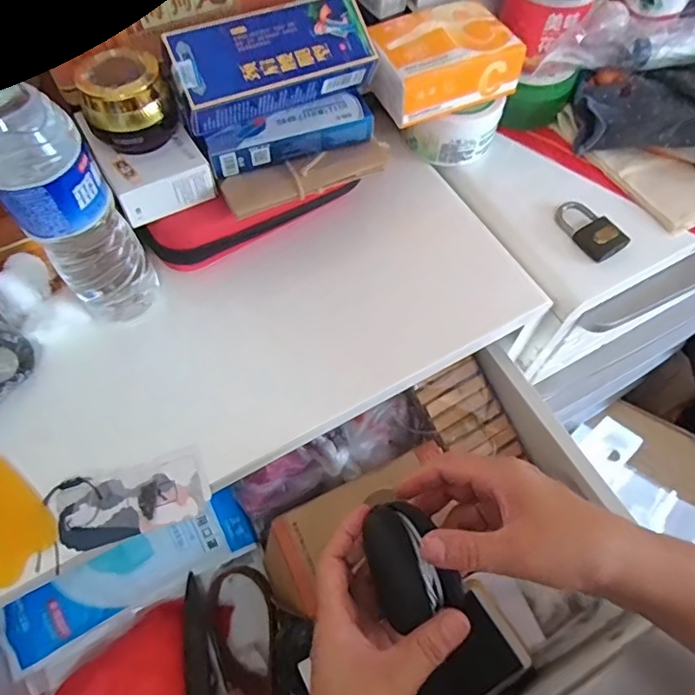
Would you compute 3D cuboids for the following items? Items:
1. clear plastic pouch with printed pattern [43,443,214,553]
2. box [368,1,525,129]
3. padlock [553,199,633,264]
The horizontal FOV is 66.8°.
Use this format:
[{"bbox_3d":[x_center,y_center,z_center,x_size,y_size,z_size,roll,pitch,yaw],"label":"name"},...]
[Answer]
[{"bbox_3d":[-0.154,0.108,0.380,0.103,0.013,0.053,-17,64,-9],"label":"clear plastic pouch with printed pattern"},{"bbox_3d":[0.083,-0.256,0.471,0.121,0.052,0.081,-22,65,-11],"label":"box"},{"bbox_3d":[0.227,-0.113,0.491,0.038,0.015,0.069,-29,66,-14],"label":"padlock"}]

